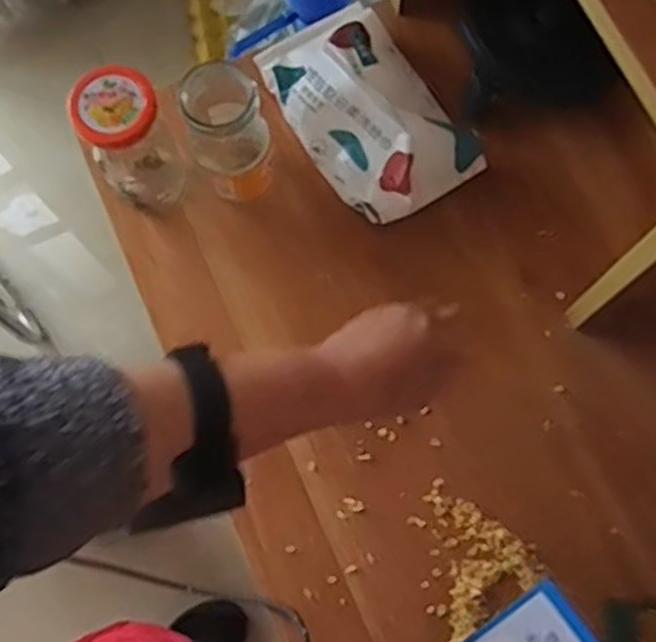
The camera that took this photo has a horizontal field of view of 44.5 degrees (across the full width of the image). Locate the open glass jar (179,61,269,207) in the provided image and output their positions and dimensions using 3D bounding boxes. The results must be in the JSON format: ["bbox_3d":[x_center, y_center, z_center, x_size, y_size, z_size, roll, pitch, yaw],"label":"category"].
[{"bbox_3d":[-0.074,-0.143,0.595,0.051,0.111,0.069,-15,74,-3],"label":"open glass jar"}]

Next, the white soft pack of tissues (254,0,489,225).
[{"bbox_3d":[0.031,-0.170,0.640,0.114,0.057,0.183,-32,78,-8],"label":"white soft pack of tissues"}]

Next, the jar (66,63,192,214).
[{"bbox_3d":[-0.143,-0.128,0.600,0.059,0.137,0.061,-38,78,-9],"label":"jar"}]

